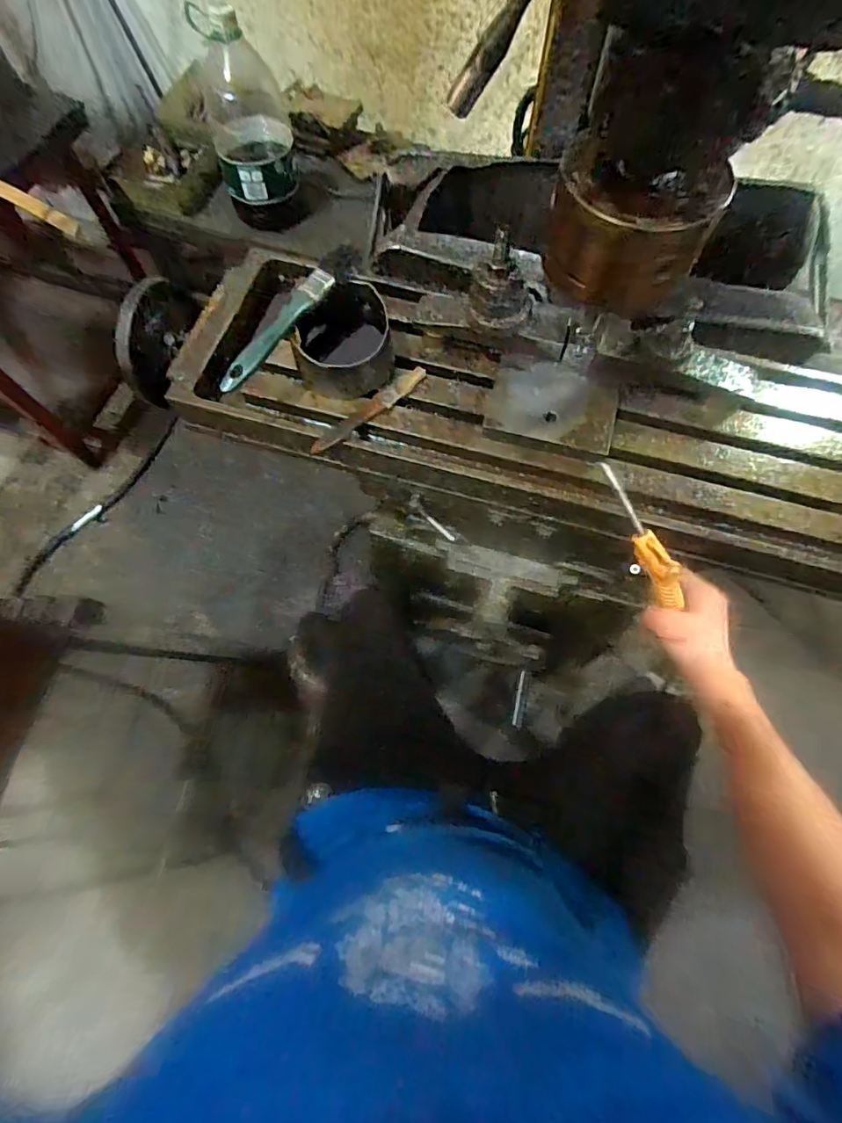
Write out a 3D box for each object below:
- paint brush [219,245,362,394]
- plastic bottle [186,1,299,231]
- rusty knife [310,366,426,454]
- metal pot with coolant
[{"bbox_3d":[-0.124,-0.250,0.494,0.032,0.031,0.216,29,72,9],"label":"paint brush"},{"bbox_3d":[-0.368,-0.924,1.076,0.166,0.389,0.149,-14,71,-6],"label":"plastic bottle"},{"bbox_3d":[-0.055,-0.161,0.527,0.146,0.016,0.025,-34,74,-12],"label":"rusty knife"},{"bbox_3d":[-0.083,-0.242,0.530,0.099,0.070,0.124,-4,70,-2],"label":"metal pot with coolant"}]

